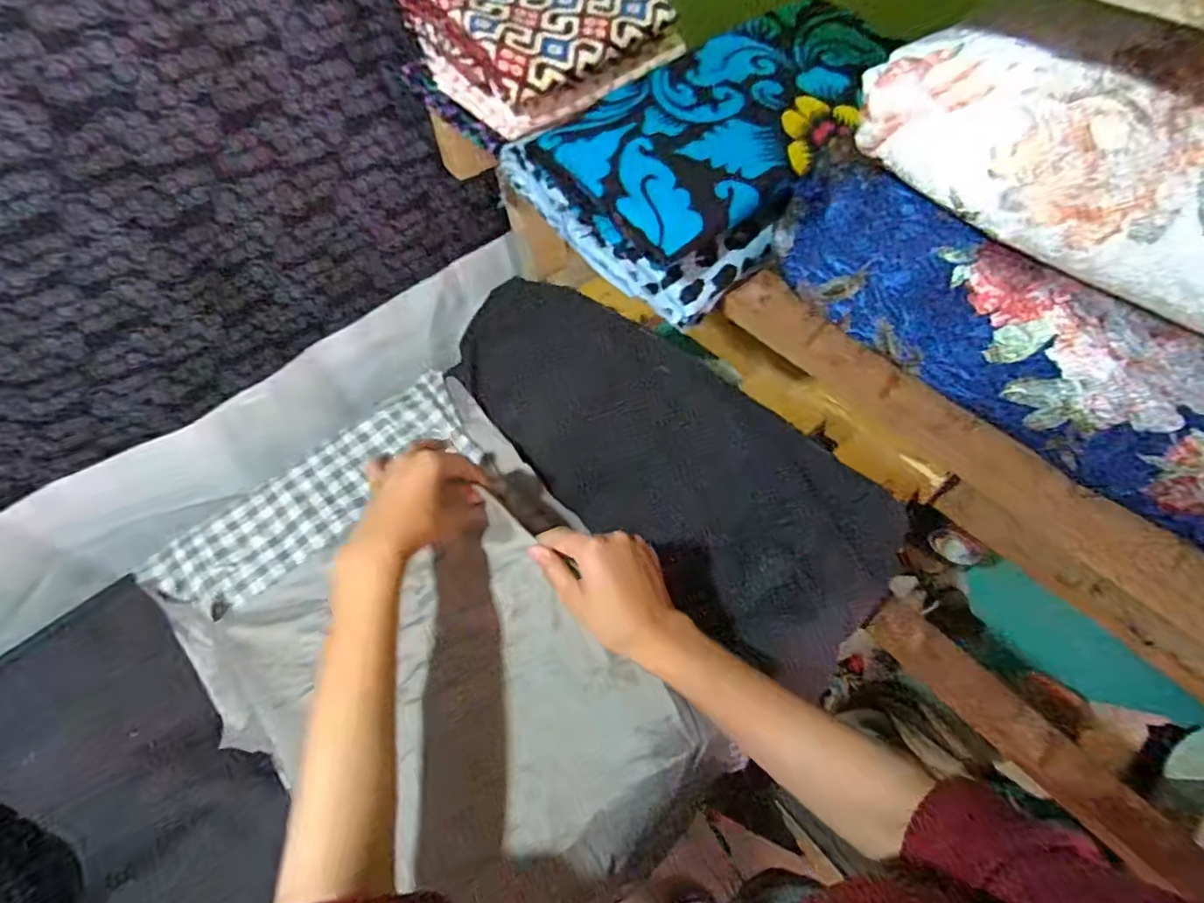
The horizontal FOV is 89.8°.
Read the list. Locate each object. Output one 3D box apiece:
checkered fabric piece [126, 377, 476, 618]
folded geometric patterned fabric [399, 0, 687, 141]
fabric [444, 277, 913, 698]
[{"bbox_3d":[-0.273,0.040,0.594,0.312,0.011,0.113,-36,64,-18],"label":"checkered fabric piece"},{"bbox_3d":[-0.050,-0.352,0.505,0.172,0.068,0.153,-35,61,-17],"label":"folded geometric patterned fabric"},{"bbox_3d":[0.046,-0.023,0.624,0.220,0.037,0.531,-40,62,-20],"label":"fabric"}]

